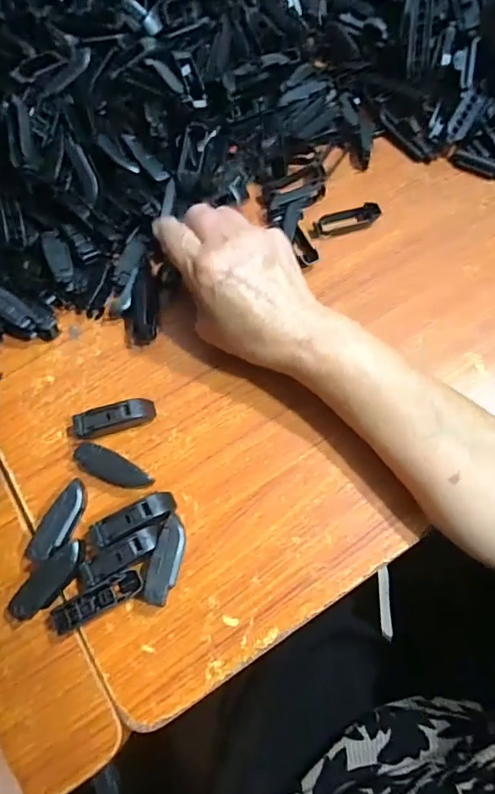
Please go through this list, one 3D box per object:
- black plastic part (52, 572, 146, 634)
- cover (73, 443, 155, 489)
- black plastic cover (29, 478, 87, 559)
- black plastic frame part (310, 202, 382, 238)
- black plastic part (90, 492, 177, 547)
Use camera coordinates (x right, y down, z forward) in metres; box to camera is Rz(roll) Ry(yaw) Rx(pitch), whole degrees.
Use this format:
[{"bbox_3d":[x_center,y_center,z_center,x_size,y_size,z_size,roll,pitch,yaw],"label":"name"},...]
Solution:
[{"bbox_3d":[-0.091,0.125,0.307,0.056,0.015,0.015,-27,70,-9],"label":"black plastic part"},{"bbox_3d":[-0.091,0.049,0.336,0.054,0.017,0.019,25,71,11],"label":"cover"},{"bbox_3d":[-0.120,0.082,0.324,0.019,0.018,0.053,23,70,10],"label":"black plastic cover"},{"bbox_3d":[0.082,-0.148,0.415,0.060,0.010,0.021,-16,69,-5],"label":"black plastic frame part"},{"bbox_3d":[-0.074,0.080,0.324,0.054,0.016,0.018,-28,70,-10],"label":"black plastic part"}]

